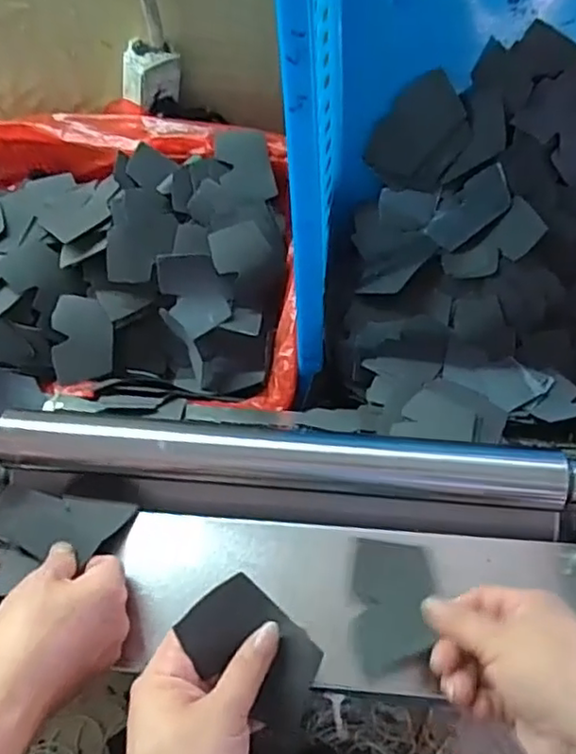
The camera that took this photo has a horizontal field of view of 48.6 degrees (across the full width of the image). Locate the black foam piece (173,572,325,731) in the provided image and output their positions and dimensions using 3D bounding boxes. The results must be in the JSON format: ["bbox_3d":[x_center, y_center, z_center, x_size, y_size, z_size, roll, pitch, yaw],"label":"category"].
[{"bbox_3d":[-0.017,0.149,0.349,0.082,0.005,0.047,45,71,2],"label":"black foam piece"}]

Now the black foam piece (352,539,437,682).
[{"bbox_3d":[0.066,0.149,0.412,0.049,0.005,0.081,3,82,16],"label":"black foam piece"}]

